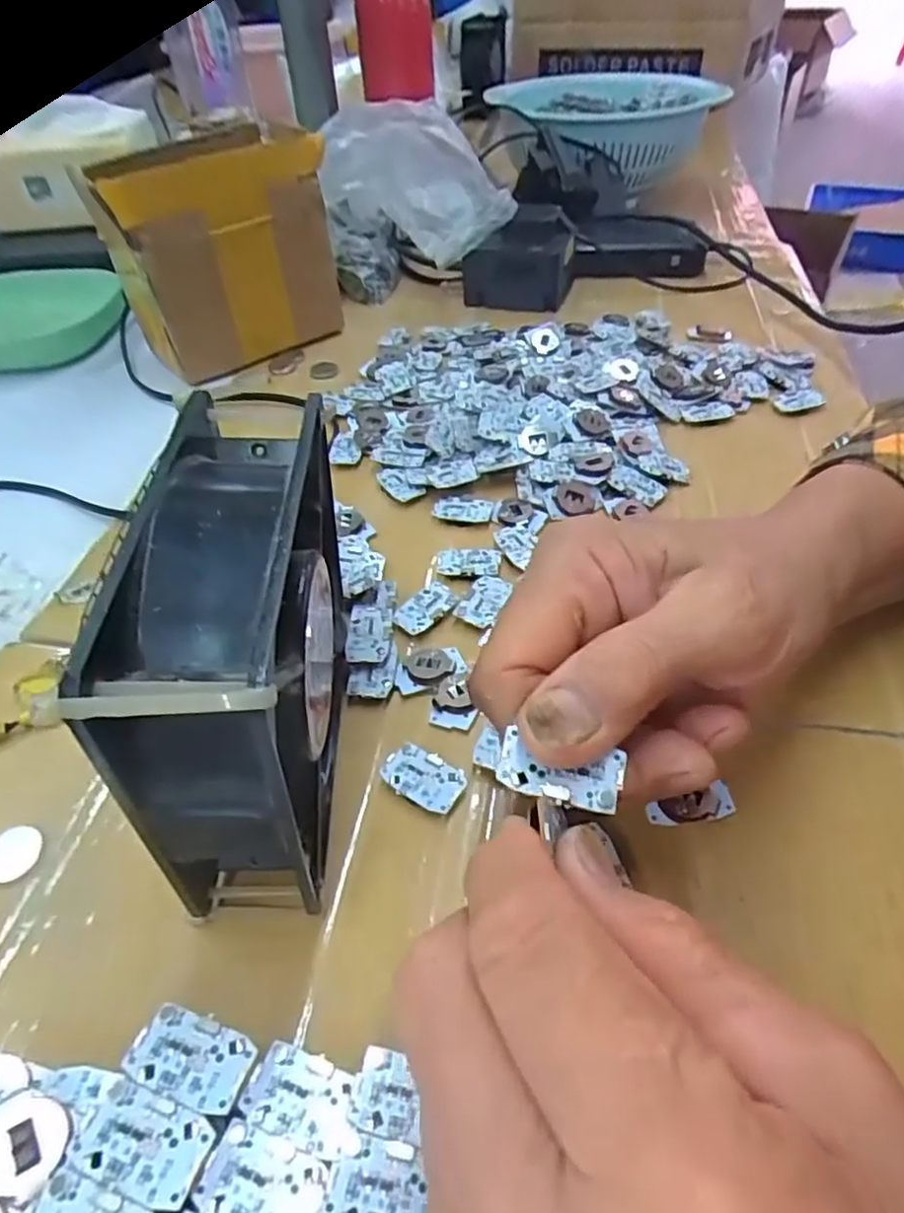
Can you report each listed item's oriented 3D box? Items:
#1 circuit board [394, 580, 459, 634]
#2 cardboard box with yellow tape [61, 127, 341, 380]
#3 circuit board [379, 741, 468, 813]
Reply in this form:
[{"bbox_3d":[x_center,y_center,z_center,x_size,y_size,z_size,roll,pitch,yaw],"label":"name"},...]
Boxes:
[{"bbox_3d":[-0.012,-0.001,0.294,0.018,0.004,0.030,35,56,30],"label":"circuit board"},{"bbox_3d":[-0.153,-0.233,0.444,0.130,0.122,0.075,-31,52,-25],"label":"cardboard box with yellow tape"},{"bbox_3d":[-0.010,0.062,0.239,0.029,0.006,0.018,26,52,24],"label":"circuit board"}]

